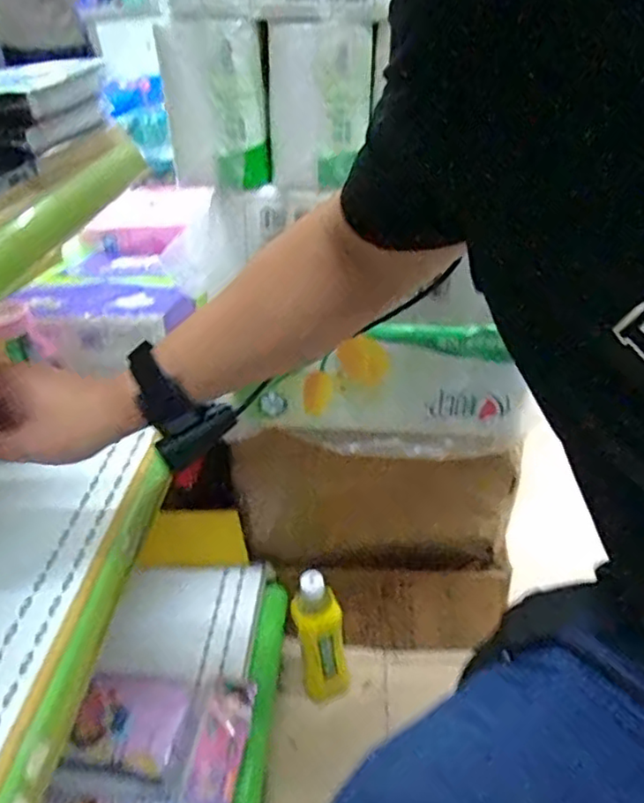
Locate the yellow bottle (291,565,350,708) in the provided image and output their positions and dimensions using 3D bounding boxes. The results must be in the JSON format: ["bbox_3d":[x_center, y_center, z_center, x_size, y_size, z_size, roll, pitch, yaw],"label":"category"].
[{"bbox_3d":[-0.001,0.322,0.875,0.062,0.222,0.064,-9,33,-4],"label":"yellow bottle"}]

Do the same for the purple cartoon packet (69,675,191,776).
[{"bbox_3d":[-0.209,0.348,0.706,0.116,0.029,0.103,1,34,12],"label":"purple cartoon packet"}]

